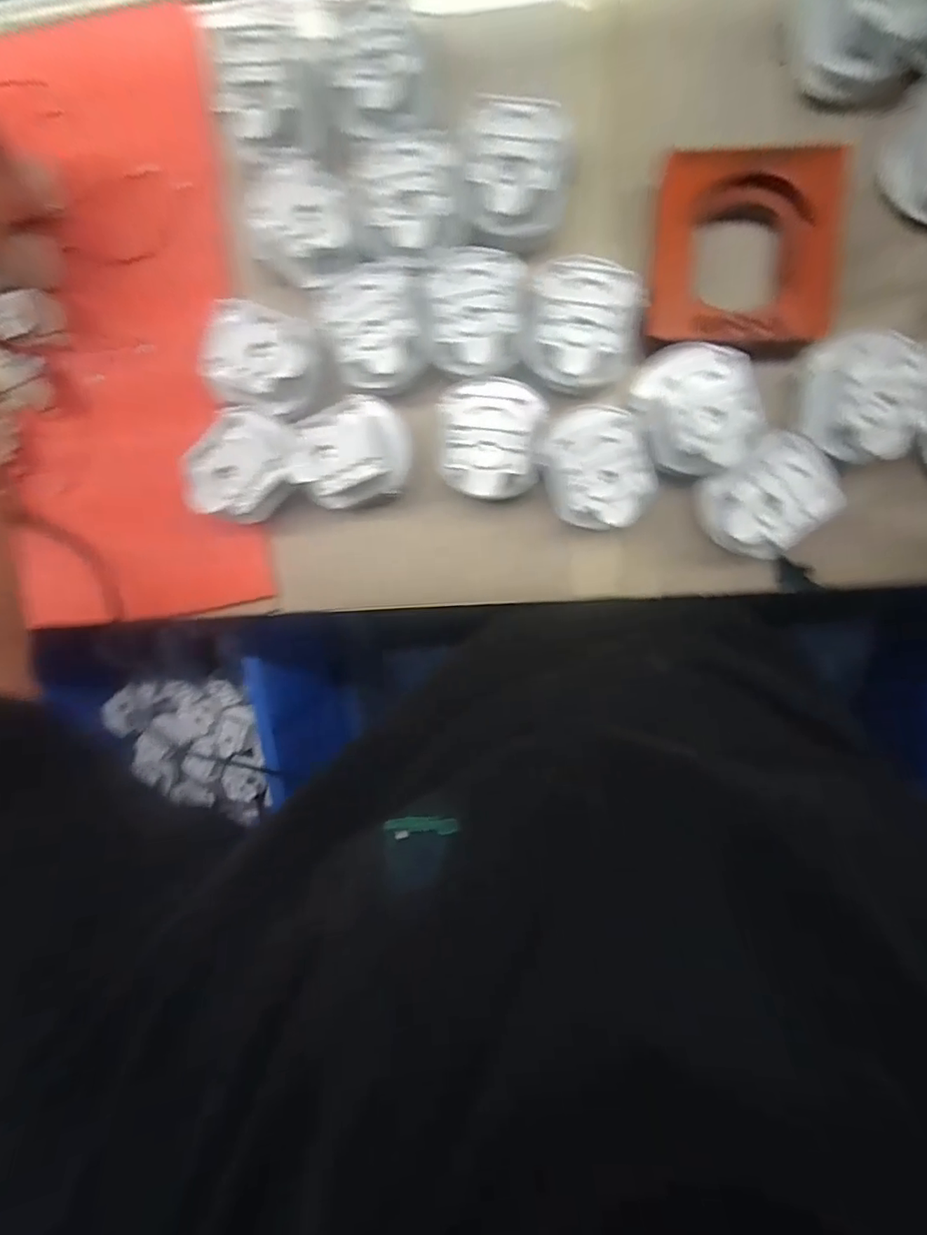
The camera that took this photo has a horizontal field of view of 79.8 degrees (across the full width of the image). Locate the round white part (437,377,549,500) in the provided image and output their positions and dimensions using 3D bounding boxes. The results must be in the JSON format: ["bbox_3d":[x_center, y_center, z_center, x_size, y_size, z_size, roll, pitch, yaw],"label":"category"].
[{"bbox_3d":[0.018,-0.107,0.339,0.060,0.050,0.069,8,98,5],"label":"round white part"}]

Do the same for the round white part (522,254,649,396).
[{"bbox_3d":[0.067,-0.165,0.321,0.061,0.042,0.061,6,98,5],"label":"round white part"}]

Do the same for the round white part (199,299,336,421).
[{"bbox_3d":[-0.119,-0.155,0.341,0.066,0.043,0.057,17,98,3],"label":"round white part"}]

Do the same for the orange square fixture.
[{"bbox_3d":[0.161,-0.206,0.315,0.099,0.027,0.104,4,97,5],"label":"orange square fixture"}]

